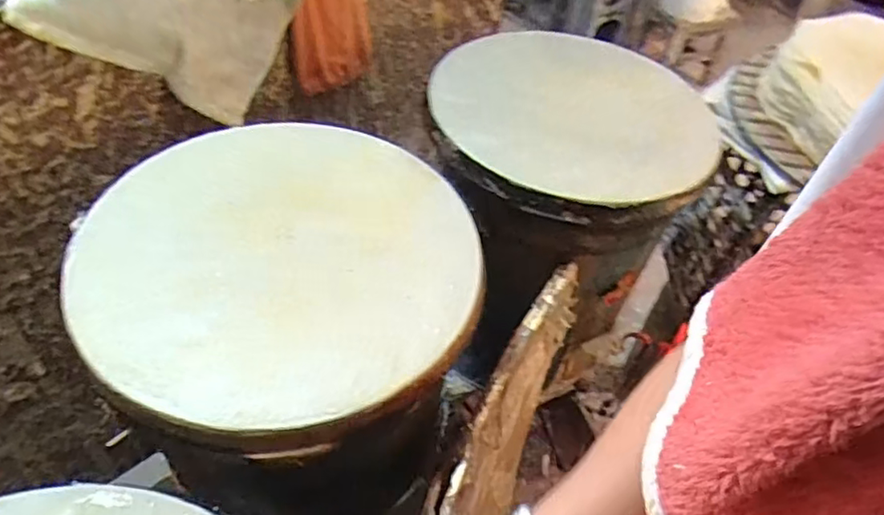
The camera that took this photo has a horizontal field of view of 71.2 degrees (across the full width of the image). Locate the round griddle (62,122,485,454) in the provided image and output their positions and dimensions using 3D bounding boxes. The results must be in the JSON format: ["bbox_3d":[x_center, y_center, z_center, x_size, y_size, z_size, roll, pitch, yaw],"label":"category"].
[{"bbox_3d":[-0.151,-0.010,0.611,0.381,0.039,0.401,36,54,23],"label":"round griddle"}]

